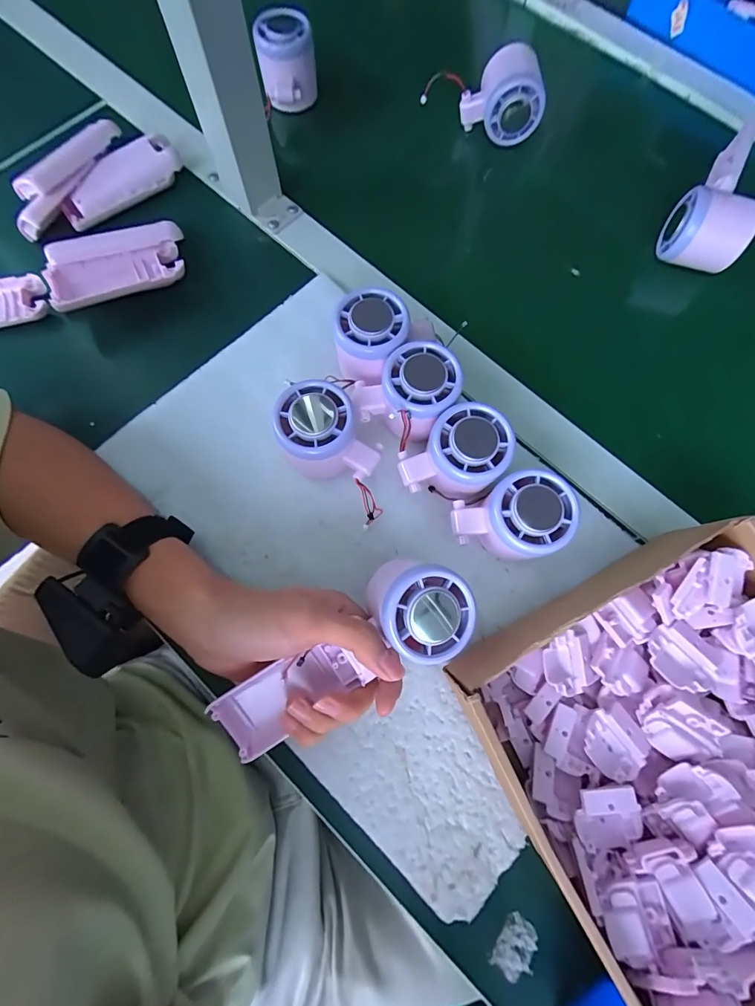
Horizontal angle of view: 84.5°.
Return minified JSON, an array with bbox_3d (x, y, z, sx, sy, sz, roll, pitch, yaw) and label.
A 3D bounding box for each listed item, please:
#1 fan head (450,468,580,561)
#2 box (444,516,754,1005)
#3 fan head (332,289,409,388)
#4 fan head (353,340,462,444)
[{"bbox_3d":[0.089,0.015,0.284,0.071,0.054,0.051,-16,75,-4],"label":"fan head"},{"bbox_3d":[0.178,0.138,0.250,0.204,0.070,0.200,-28,76,-7],"label":"box"},{"bbox_3d":[-0.004,-0.121,0.305,0.052,0.033,0.057,0,74,0],"label":"fan head"},{"bbox_3d":[0.021,-0.076,0.306,0.072,0.055,0.060,-21,75,-6],"label":"fan head"}]

